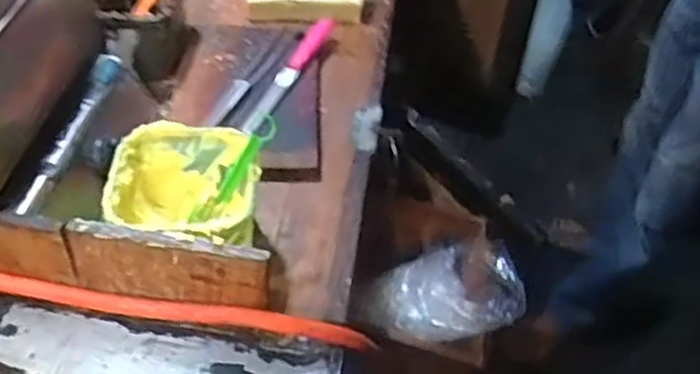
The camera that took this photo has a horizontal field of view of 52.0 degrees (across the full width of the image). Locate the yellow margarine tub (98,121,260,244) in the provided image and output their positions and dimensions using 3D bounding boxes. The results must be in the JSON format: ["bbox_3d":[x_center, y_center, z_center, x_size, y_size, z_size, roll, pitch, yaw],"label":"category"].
[{"bbox_3d":[-0.170,0.026,0.764,0.146,0.114,0.159,5,45,-3],"label":"yellow margarine tub"}]

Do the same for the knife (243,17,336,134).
[{"bbox_3d":[-0.075,-0.172,0.999,0.032,0.023,0.294,16,45,9],"label":"knife"}]

